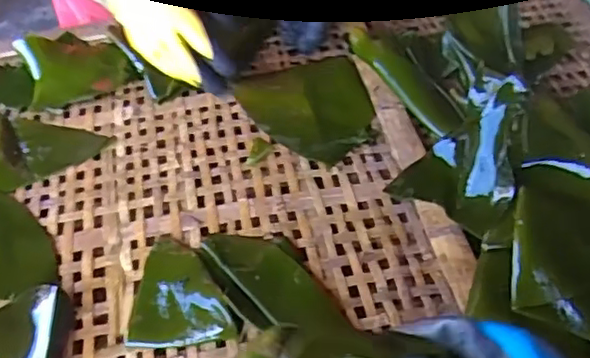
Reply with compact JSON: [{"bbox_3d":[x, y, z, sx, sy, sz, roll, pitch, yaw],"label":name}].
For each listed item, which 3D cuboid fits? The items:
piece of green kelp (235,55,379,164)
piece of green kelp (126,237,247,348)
[{"bbox_3d":[0.017,-0.084,0.743,0.148,0.008,0.157,-1,51,1],"label":"piece of green kelp"},{"bbox_3d":[-0.093,0.099,0.585,0.100,0.027,0.109,3,51,5],"label":"piece of green kelp"}]

